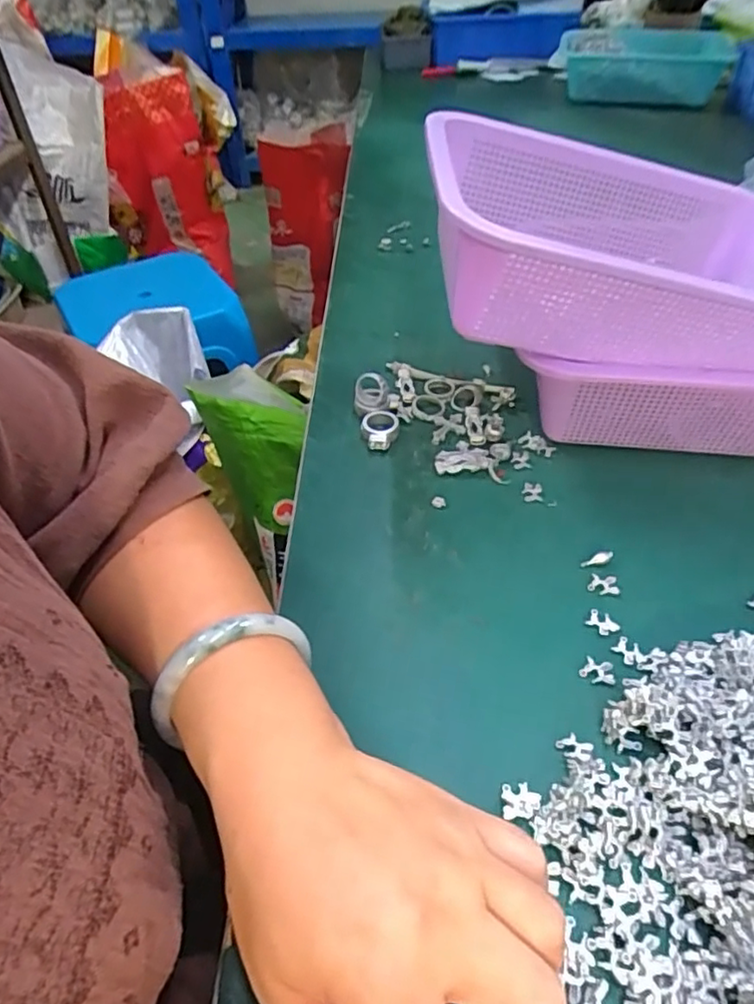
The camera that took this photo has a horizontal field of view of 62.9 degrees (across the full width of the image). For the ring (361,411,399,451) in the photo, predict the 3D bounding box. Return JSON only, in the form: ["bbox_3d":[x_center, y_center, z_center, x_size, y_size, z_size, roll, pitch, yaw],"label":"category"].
[{"bbox_3d":[0.002,-0.049,0.433,0.026,0.012,0.035,1,45,2],"label":"ring"}]

